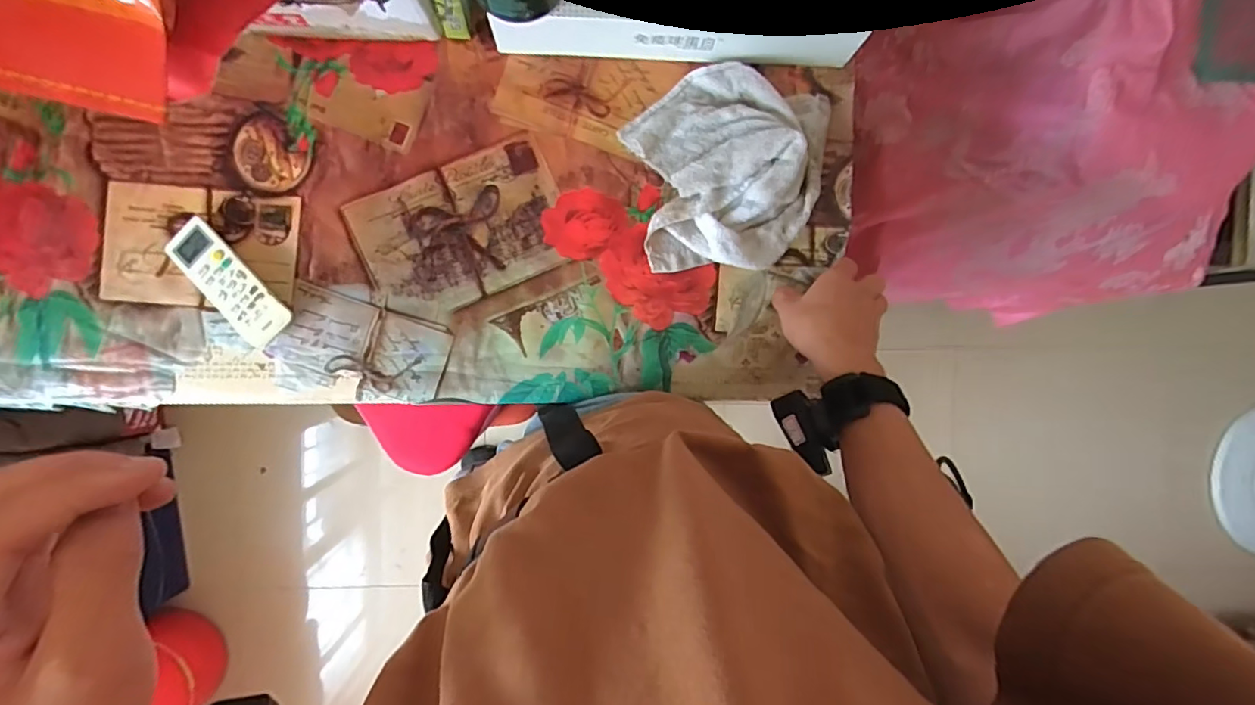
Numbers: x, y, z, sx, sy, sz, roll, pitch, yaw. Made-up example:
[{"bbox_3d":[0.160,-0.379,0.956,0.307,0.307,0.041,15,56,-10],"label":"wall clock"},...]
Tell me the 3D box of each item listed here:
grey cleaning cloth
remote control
[{"bbox_3d":[0.106,-0.182,0.524,0.194,0.049,0.191,-13,92,-2],"label":"grey cleaning cloth"},{"bbox_3d":[-0.377,-0.065,0.515,0.131,0.024,0.049,45,89,-3],"label":"remote control"}]

